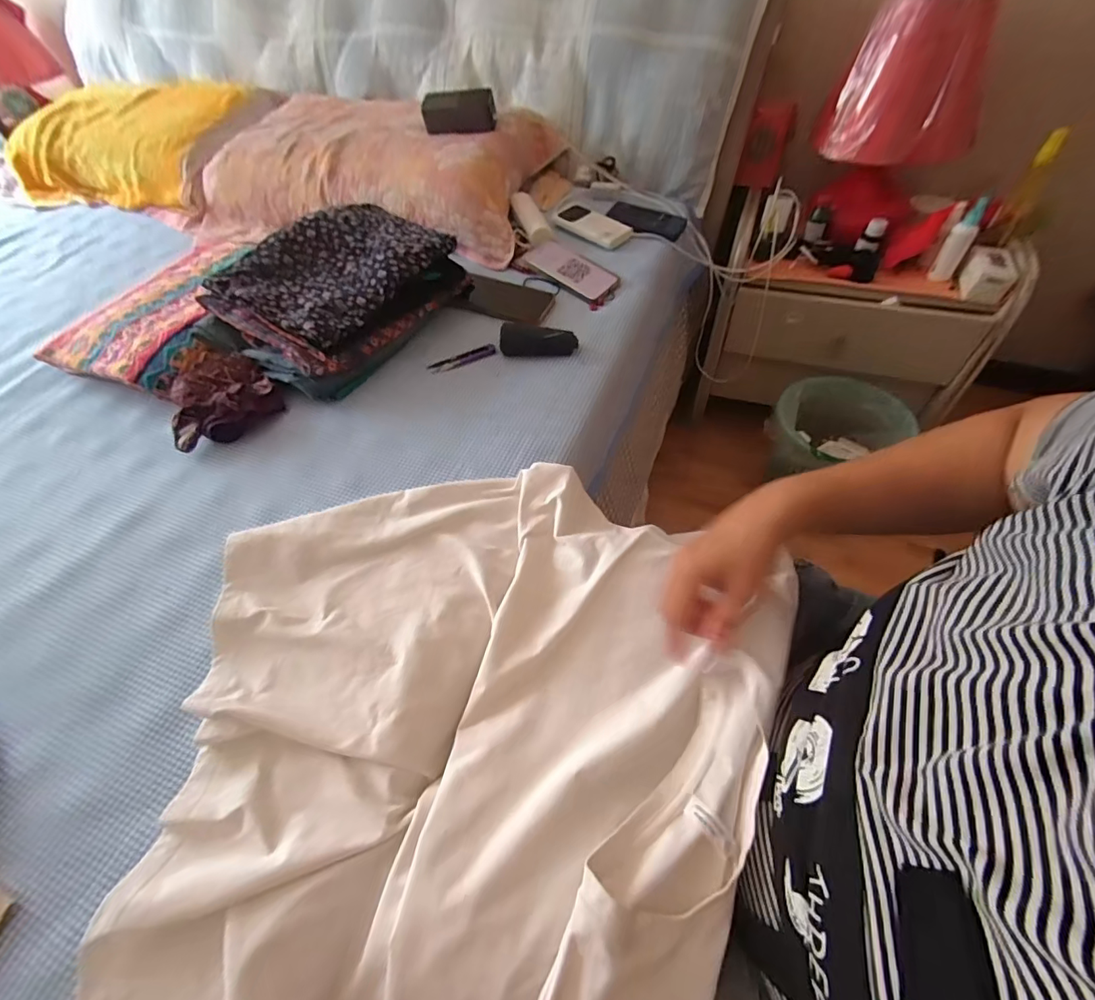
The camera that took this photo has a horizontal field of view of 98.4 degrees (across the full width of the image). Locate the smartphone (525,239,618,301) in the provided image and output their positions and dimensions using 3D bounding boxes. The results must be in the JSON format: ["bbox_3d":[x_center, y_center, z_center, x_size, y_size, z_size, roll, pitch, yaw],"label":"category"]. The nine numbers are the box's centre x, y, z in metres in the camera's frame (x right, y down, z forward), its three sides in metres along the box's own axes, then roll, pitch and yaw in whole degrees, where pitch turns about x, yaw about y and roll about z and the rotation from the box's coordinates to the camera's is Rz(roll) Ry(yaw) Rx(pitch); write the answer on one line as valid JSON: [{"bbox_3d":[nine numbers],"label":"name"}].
[{"bbox_3d":[0.039,-0.391,0.797,0.159,0.013,0.074,34,66,12],"label":"smartphone"}]

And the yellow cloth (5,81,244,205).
[{"bbox_3d":[-0.941,-0.792,1.053,0.528,0.153,0.288,10,55,11],"label":"yellow cloth"}]

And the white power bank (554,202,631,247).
[{"bbox_3d":[0.077,-0.511,0.872,0.152,0.018,0.070,36,64,26],"label":"white power bank"}]

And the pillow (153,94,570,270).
[{"bbox_3d":[-0.371,-0.649,0.935,0.737,0.128,0.365,9,55,10],"label":"pillow"}]

